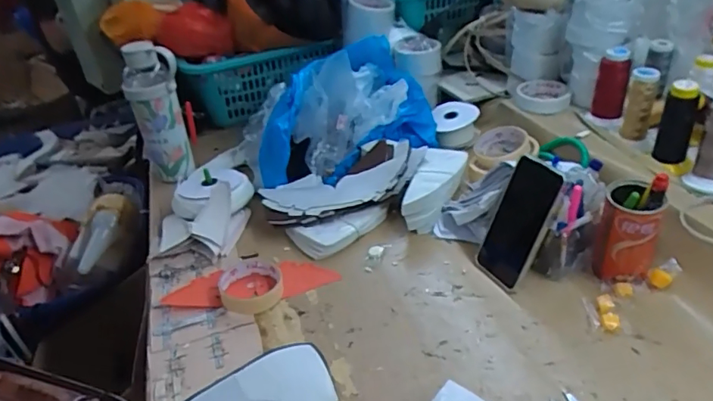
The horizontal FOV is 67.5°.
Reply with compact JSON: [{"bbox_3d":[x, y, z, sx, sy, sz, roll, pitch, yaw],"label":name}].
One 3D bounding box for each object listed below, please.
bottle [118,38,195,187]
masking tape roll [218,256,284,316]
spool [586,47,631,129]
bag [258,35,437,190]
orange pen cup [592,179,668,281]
[{"bbox_3d":[-0.350,-0.156,0.955,0.096,0.248,0.108,-18,36,-16],"label":"bottle"},{"bbox_3d":[-0.140,0.113,0.712,0.083,0.022,0.098,-13,35,-9],"label":"masking tape roll"},{"bbox_3d":[0.398,-0.177,0.835,0.048,0.115,0.044,12,37,25],"label":"spool"},{"bbox_3d":[-0.030,-0.157,0.937,0.311,0.180,0.170,-14,35,-10],"label":"bag"},{"bbox_3d":[0.324,0.035,0.639,0.062,0.120,0.058,-5,34,3],"label":"orange pen cup"}]

